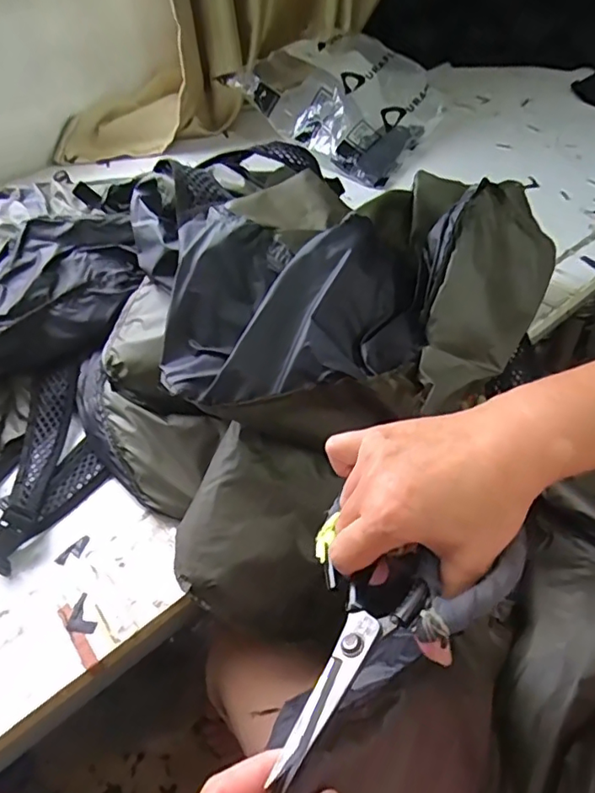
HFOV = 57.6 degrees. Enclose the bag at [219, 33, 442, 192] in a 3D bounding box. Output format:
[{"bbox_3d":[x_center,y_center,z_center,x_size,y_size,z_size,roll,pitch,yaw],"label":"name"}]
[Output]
[{"bbox_3d":[0.069,-0.525,0.955,0.342,0.112,0.271,30,59,28],"label":"bag"}]

